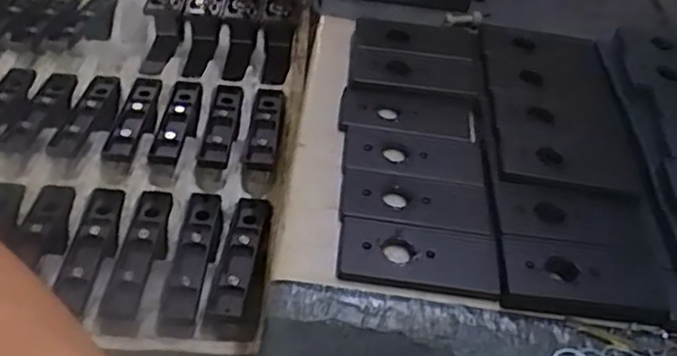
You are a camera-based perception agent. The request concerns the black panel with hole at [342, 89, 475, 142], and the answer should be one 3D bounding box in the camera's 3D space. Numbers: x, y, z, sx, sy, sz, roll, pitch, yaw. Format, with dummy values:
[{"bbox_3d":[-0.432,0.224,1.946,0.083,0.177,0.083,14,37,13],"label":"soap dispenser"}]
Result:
[{"bbox_3d":[0.056,-0.051,0.546,0.104,0.014,0.042,6,47,7],"label":"black panel with hole"}]

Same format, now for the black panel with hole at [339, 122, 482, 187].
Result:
[{"bbox_3d":[0.055,-0.019,0.516,0.105,0.009,0.050,5,47,6],"label":"black panel with hole"}]

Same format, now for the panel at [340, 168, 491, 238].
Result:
[{"bbox_3d":[0.054,0.016,0.480,0.101,0.010,0.049,5,47,6],"label":"panel"}]

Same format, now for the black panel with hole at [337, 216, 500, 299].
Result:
[{"bbox_3d":[0.052,0.051,0.445,0.103,0.006,0.049,6,47,7],"label":"black panel with hole"}]

